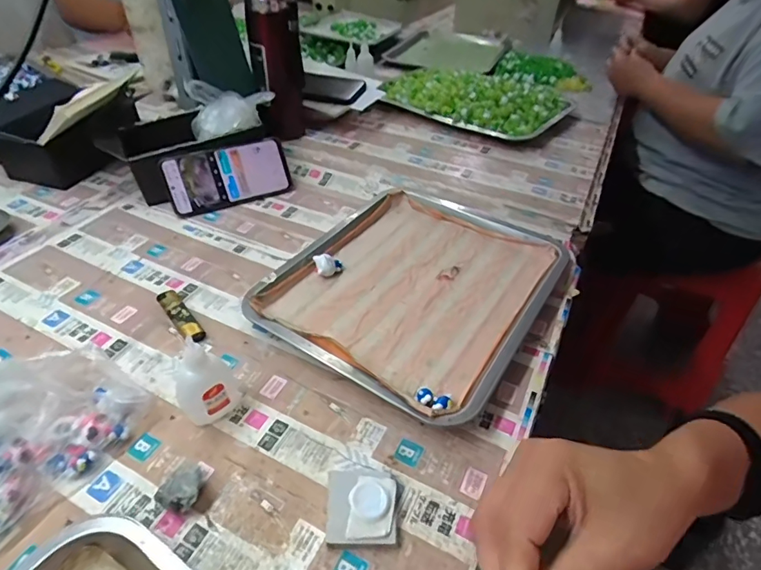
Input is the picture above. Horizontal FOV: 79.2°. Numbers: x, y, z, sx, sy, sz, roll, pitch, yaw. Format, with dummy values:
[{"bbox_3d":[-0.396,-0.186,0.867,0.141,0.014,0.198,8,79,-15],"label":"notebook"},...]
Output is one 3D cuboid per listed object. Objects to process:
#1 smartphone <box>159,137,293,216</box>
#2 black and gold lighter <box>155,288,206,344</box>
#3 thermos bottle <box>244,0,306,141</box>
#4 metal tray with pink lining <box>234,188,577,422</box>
[{"bbox_3d":[-0.213,-0.156,0.648,0.166,0.080,0.012,-19,16,-21],"label":"smartphone"},{"bbox_3d":[-0.209,0.032,0.483,0.019,0.013,0.082,-30,52,-32],"label":"black and gold lighter"},{"bbox_3d":[-0.157,-0.343,0.703,0.073,0.229,0.059,-4,43,-8],"label":"thermos bottle"},{"bbox_3d":[0.037,-0.003,0.521,0.263,0.038,0.304,26,47,23],"label":"metal tray with pink lining"}]

